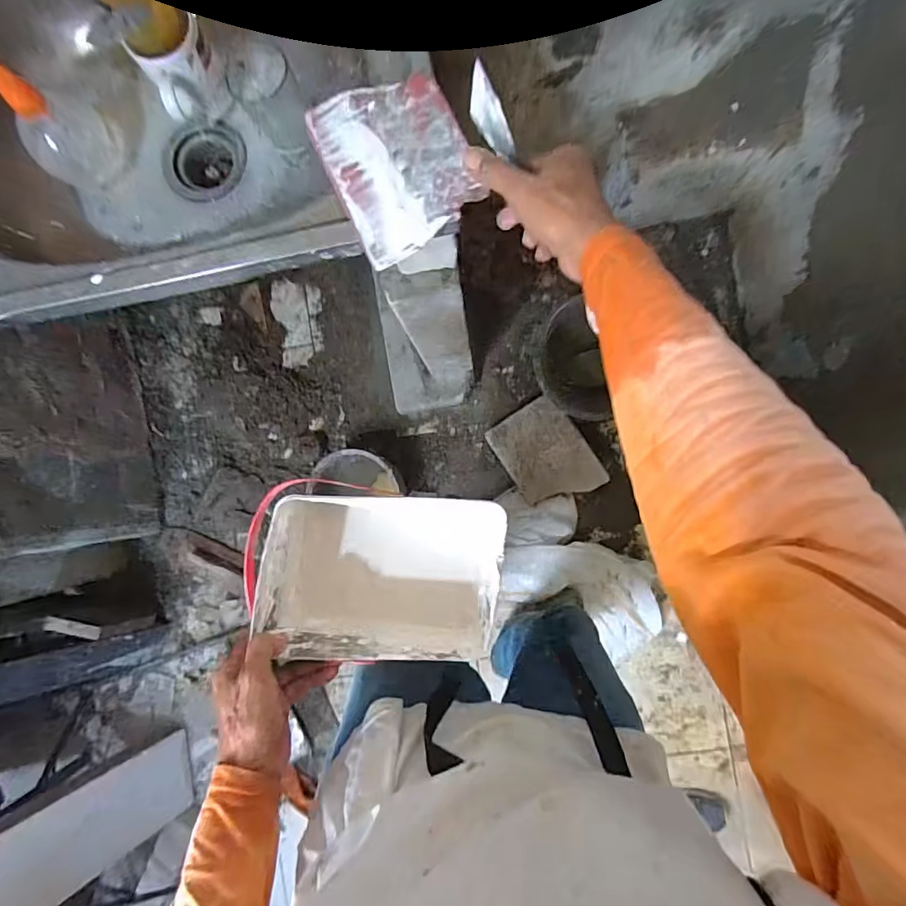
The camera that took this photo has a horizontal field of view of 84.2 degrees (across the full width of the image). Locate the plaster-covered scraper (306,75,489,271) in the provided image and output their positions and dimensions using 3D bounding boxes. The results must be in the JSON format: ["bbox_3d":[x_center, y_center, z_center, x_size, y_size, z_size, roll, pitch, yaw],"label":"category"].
[{"bbox_3d":[-0.052,-0.277,0.477,0.129,0.007,0.166,-25,85,4],"label":"plaster-covered scraper"}]

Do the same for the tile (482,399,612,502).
[{"bbox_3d":[0.232,0.007,1.255,0.198,0.009,0.260,-33,96,12],"label":"tile"}]

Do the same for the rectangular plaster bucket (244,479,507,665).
[{"bbox_3d":[-0.081,0.131,0.566,0.264,0.144,0.164,6,88,6],"label":"rectangular plaster bucket"}]

